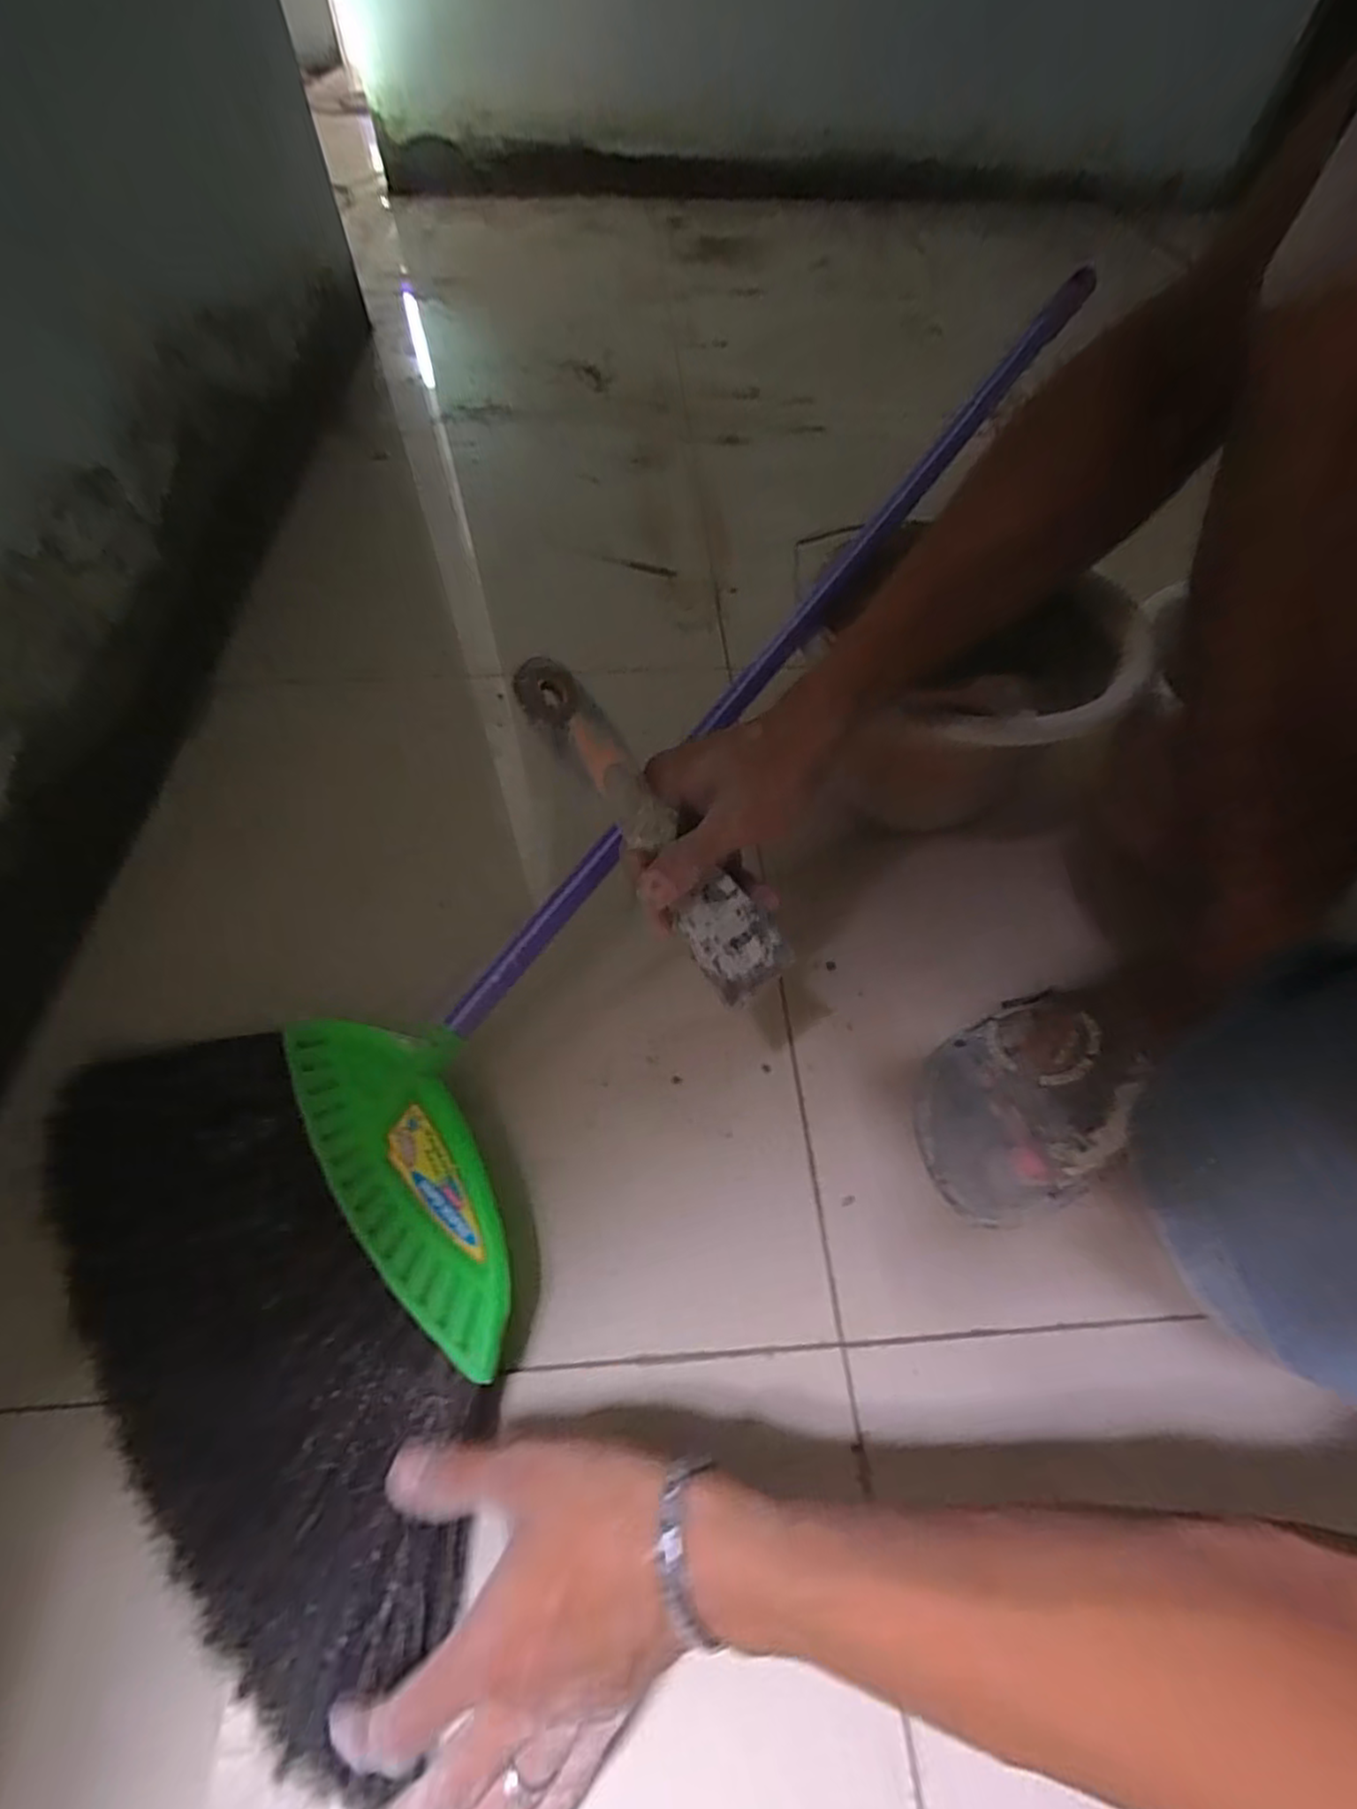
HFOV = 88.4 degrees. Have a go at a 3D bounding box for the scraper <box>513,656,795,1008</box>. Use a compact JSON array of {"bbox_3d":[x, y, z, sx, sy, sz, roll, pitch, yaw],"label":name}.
[{"bbox_3d":[-0.010,-0.032,0.342,0.041,0.019,0.194,-47,112,-26],"label":"scraper"}]

